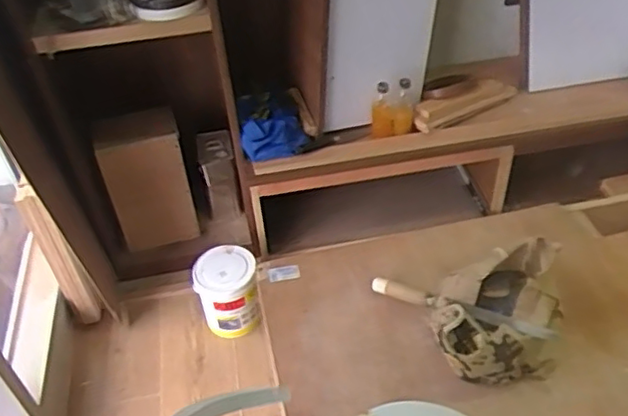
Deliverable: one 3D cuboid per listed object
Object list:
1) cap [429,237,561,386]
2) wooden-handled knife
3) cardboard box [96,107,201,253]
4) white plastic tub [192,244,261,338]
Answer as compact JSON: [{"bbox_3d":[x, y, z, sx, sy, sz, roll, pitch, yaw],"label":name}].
[{"bbox_3d":[0.277,0.158,0.932,0.168,0.174,0.170,-3,43,2],"label":"cap"},{"bbox_3d":[0.219,0.157,0.978,0.303,0.031,0.033,13,40,39],"label":"wooden-handled knife"},{"bbox_3d":[-0.491,-0.081,1.838,0.235,0.406,0.174,-17,44,-13],"label":"cardboard box"},{"bbox_3d":[-0.242,0.231,1.749,0.177,0.185,0.181,-8,43,-4],"label":"white plastic tub"}]

